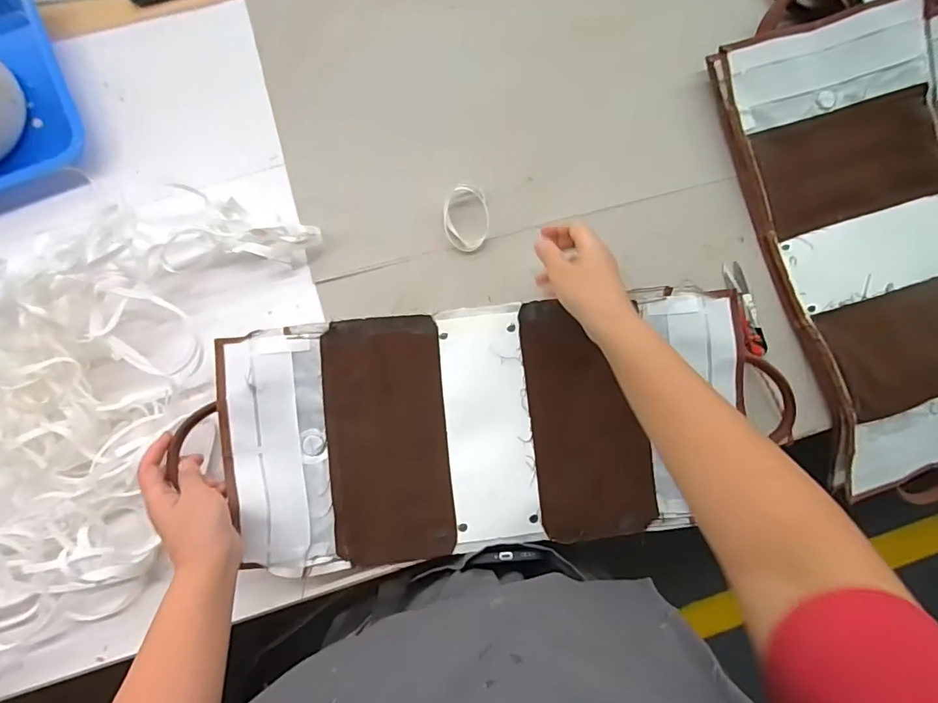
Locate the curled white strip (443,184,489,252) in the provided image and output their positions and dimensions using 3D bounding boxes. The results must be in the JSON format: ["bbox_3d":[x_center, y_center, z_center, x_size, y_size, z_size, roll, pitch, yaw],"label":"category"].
[{"bbox_3d":[-0.002,-0.146,0.522,0.049,0.013,0.069,7,85,-1],"label":"curled white strip"}]

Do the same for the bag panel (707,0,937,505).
[{"bbox_3d":[0.447,-0.116,0.519,0.226,0.039,0.554,-17,86,-3],"label":"bag panel"}]

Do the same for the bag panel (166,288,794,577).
[{"bbox_3d":[0.010,0.080,0.481,0.516,0.065,0.246,-5,88,-1],"label":"bag panel"}]

